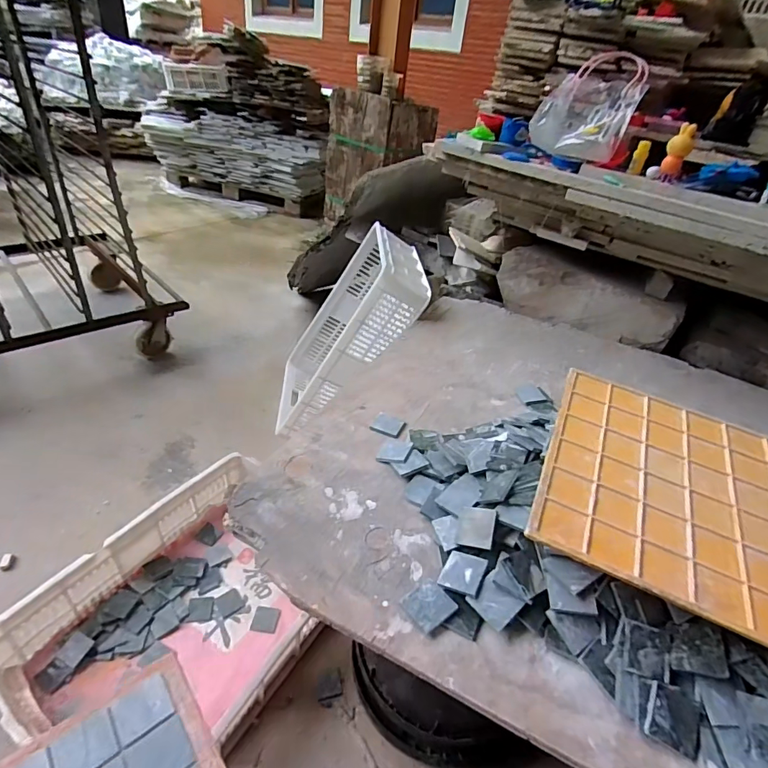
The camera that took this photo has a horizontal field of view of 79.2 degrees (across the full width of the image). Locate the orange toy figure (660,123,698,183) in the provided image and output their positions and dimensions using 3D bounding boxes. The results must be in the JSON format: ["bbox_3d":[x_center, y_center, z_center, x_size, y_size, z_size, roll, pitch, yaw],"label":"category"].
[{"bbox_3d":[0.516,-0.404,0.815,0.041,0.088,0.032,16,36,13],"label":"orange toy figure"}]

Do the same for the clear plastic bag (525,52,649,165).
[{"bbox_3d":[0.406,-0.543,0.906,0.166,0.213,0.075,35,0,26],"label":"clear plastic bag"}]

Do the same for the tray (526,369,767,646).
[{"bbox_3d":[0.366,0.130,0.555,0.346,0.012,0.309,21,47,15],"label":"tray"}]

